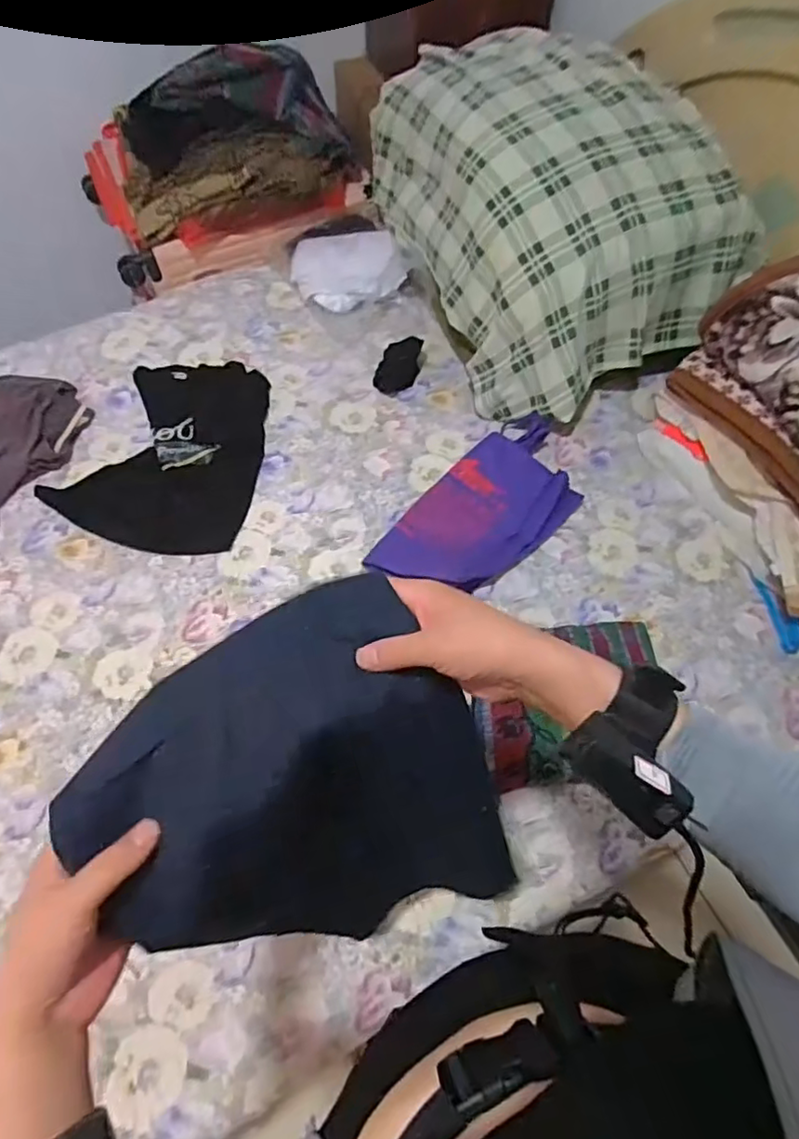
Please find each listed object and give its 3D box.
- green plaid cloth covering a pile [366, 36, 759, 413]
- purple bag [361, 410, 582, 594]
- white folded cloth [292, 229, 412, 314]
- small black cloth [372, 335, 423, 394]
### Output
[{"bbox_3d":[0.303,-0.760,1.250,0.490,0.359,0.781,-19,64,-10],"label":"green plaid cloth covering a pile"},{"bbox_3d":[0.159,-0.112,1.144,0.223,0.047,0.443,42,68,18],"label":"purple bag"},{"bbox_3d":[-0.117,-0.719,1.439,0.233,0.088,0.230,-26,65,-15],"label":"white folded cloth"},{"bbox_3d":[-0.002,-0.449,1.321,0.083,0.049,0.128,16,62,6],"label":"small black cloth"}]

